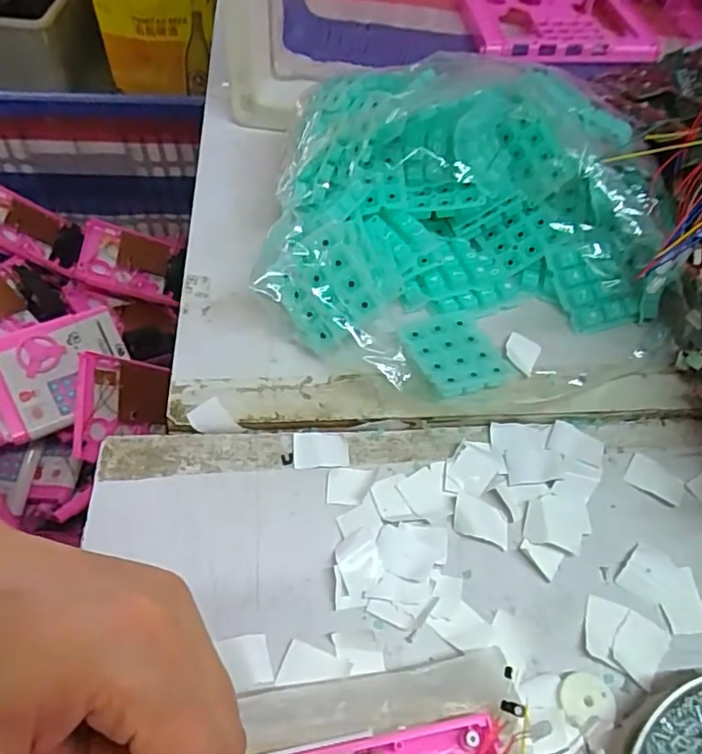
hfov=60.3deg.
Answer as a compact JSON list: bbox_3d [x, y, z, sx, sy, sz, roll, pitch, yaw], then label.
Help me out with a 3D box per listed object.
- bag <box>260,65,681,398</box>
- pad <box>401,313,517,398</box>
[{"bbox_3d":[0.068,-0.092,0.366,0.237,0.097,0.198,-3,54,-5],"label":"bag"},{"bbox_3d":[0.060,-0.015,0.352,0.049,0.006,0.057,-16,52,-21],"label":"pad"}]

